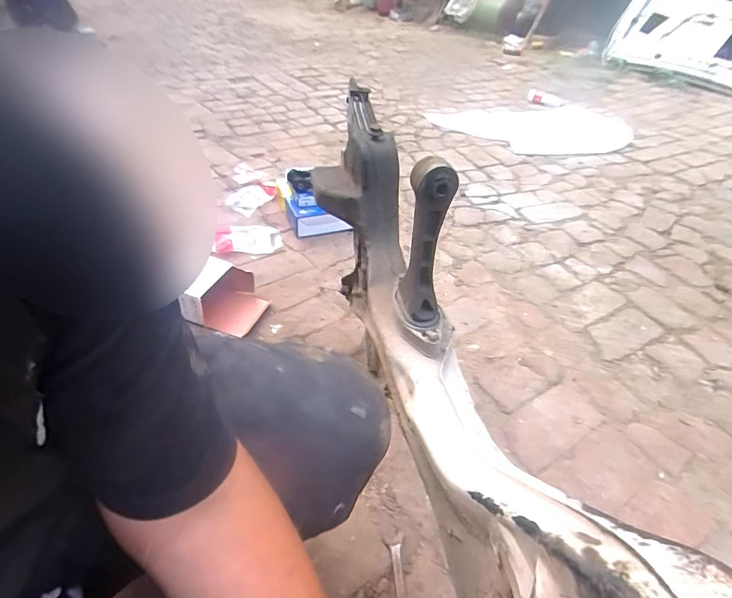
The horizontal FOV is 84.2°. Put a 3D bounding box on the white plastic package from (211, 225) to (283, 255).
[{"bbox_3d":[-0.382,-0.200,1.322,0.208,0.050,0.133,-2,42,-4],"label":"white plastic package"}]

